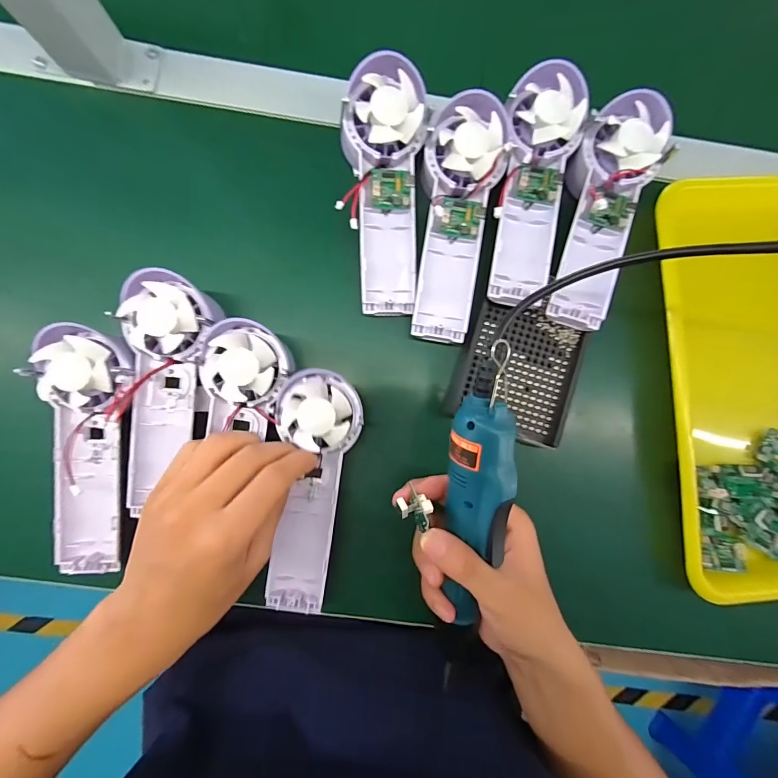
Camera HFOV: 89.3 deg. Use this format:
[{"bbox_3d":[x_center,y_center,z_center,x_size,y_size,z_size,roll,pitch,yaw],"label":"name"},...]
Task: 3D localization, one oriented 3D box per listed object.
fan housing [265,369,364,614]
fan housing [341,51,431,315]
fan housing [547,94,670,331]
[{"bbox_3d":[-0.059,0.075,0.291,0.057,0.027,0.173,8,95,-2],"label":"fan housing"},{"bbox_3d":[-0.002,-0.147,0.302,0.058,0.025,0.173,-2,103,-2],"label":"fan housing"},{"bbox_3d":[0.160,-0.133,0.304,0.055,0.041,0.170,18,87,-1],"label":"fan housing"}]

